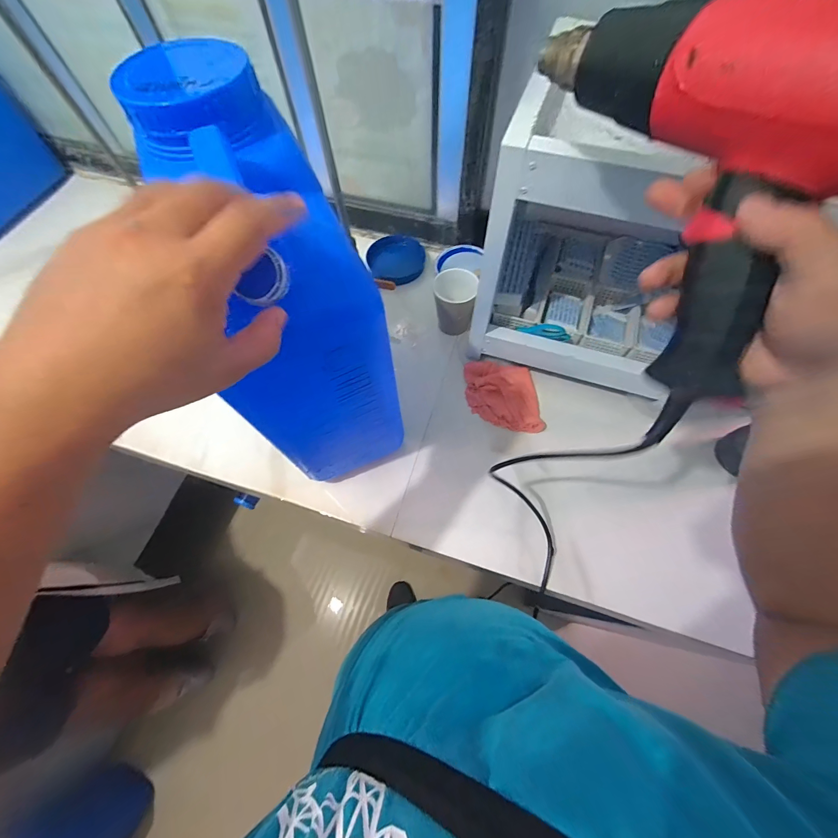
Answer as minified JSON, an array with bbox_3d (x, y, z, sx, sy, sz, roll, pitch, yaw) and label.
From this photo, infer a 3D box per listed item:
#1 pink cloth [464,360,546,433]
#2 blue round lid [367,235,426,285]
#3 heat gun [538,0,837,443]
[{"bbox_3d":[0.148,-0.043,0.634,0.139,0.028,0.113,10,67,5],"label":"pink cloth"},{"bbox_3d":[-0.047,-0.341,0.780,0.116,0.014,0.102,11,85,0],"label":"blue round lid"},{"bbox_3d":[0.172,-0.159,0.226,0.066,0.173,0.259,-15,67,-6],"label":"heat gun"}]

